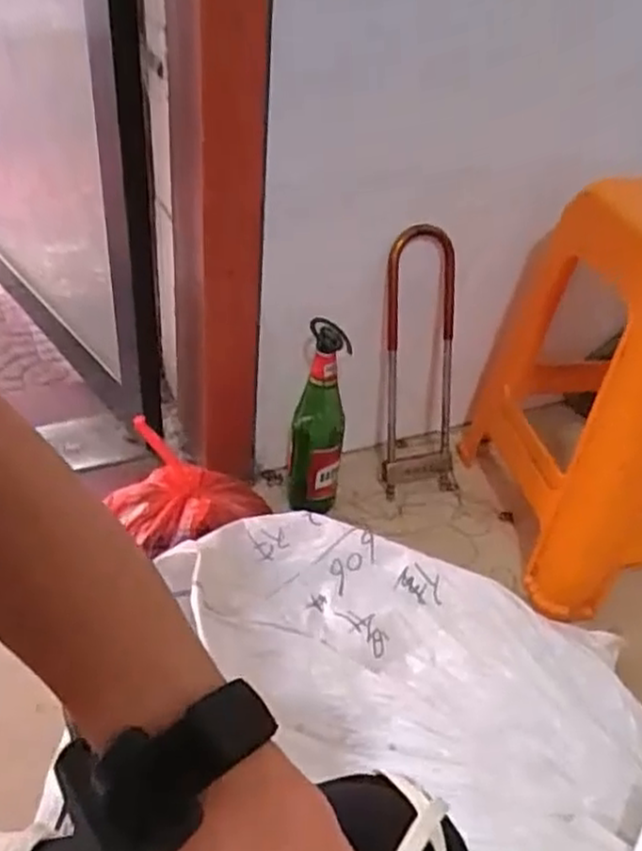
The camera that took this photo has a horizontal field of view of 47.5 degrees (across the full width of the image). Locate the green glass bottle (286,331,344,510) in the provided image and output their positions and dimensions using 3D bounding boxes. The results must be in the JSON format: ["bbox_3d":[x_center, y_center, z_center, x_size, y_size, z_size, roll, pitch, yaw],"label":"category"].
[{"bbox_3d":[-0.006,0.010,1.003,0.073,0.321,0.080,7,37,1],"label":"green glass bottle"}]

